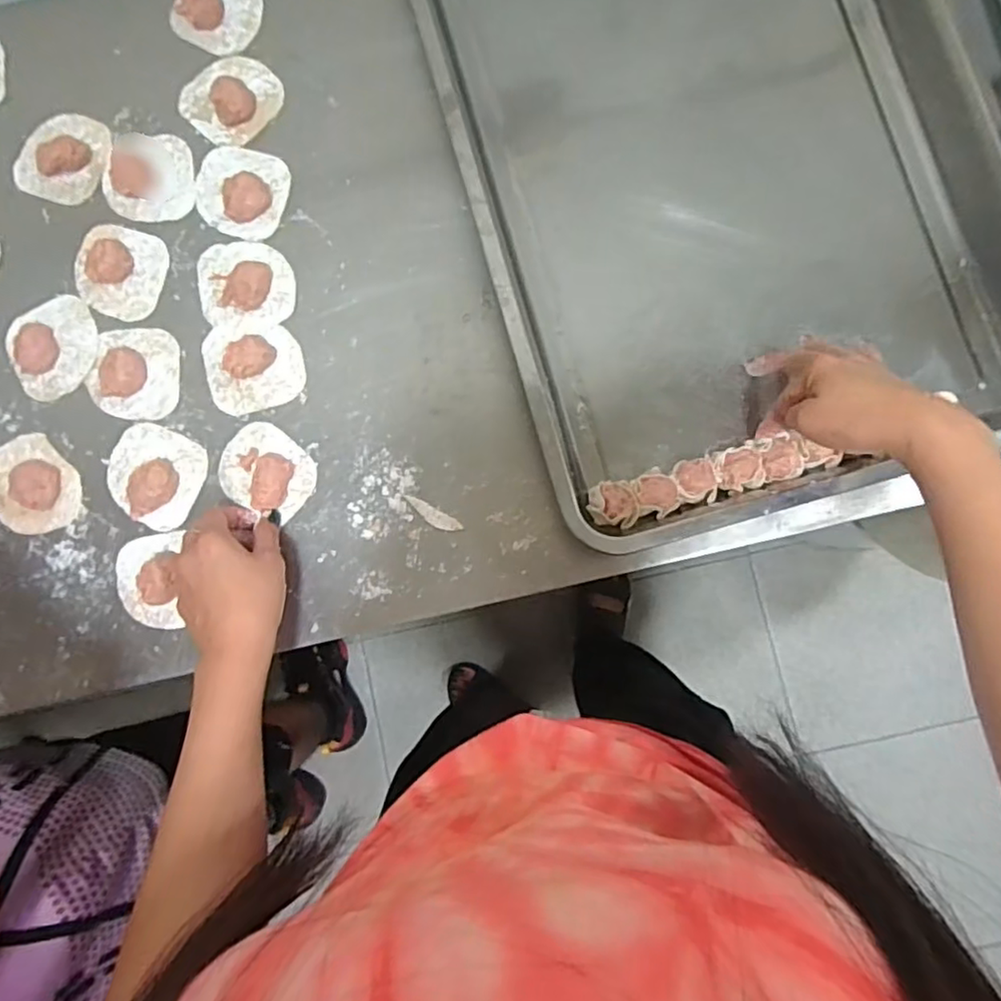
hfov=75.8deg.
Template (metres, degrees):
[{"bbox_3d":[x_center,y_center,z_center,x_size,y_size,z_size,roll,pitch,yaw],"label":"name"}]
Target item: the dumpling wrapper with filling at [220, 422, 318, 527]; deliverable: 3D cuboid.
[{"bbox_3d":[-0.187,-0.024,0.508,0.079,0.019,0.062,37,86,4],"label":"dumpling wrapper with filling"}]

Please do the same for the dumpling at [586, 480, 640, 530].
[{"bbox_3d":[0.085,0.003,0.489,0.037,0.032,0.033,9,85,2],"label":"dumpling"}]

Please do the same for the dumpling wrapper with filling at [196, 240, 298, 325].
[{"bbox_3d":[-0.210,-0.181,0.528,0.079,0.015,0.068,0,84,1],"label":"dumpling wrapper with filling"}]

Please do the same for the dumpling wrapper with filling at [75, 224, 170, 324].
[{"bbox_3d":[-0.319,-0.192,0.540,0.076,0.015,0.076,0,86,0],"label":"dumpling wrapper with filling"}]

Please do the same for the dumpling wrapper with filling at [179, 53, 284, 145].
[{"bbox_3d":[-0.230,-0.346,0.540,0.070,0.028,0.078,42,86,4],"label":"dumpling wrapper with filling"}]

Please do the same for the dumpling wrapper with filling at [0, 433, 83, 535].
[{"bbox_3d":[-0.382,-0.014,0.518,0.068,0.020,0.081,-23,84,-1],"label":"dumpling wrapper with filling"}]

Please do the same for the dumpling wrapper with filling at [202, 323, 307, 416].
[{"bbox_3d":[-0.202,-0.112,0.516,0.077,0.023,0.076,0,84,1],"label":"dumpling wrapper with filling"}]

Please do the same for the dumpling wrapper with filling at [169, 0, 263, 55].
[{"bbox_3d":[-0.243,-0.429,0.552,0.071,0.025,0.077,0,84,1],"label":"dumpling wrapper with filling"}]

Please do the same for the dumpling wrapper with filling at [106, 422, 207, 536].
[{"bbox_3d":[-0.280,-0.022,0.512,0.077,0.018,0.073,0,84,1],"label":"dumpling wrapper with filling"}]

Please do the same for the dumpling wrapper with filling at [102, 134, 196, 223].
[{"bbox_3d":[-0.298,-0.273,0.547,0.074,0.010,0.072,-6,84,0],"label":"dumpling wrapper with filling"}]

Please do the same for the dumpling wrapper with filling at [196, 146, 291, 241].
[{"bbox_3d":[-0.218,-0.261,0.535,0.076,0.017,0.079,9,85,2],"label":"dumpling wrapper with filling"}]

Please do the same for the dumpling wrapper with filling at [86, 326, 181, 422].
[{"bbox_3d":[-0.302,-0.106,0.521,0.073,0.020,0.077,2,84,1],"label":"dumpling wrapper with filling"}]

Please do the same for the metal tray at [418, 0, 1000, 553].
[{"bbox_3d":[0.163,-0.299,0.511,0.388,0.054,0.621,-15,84,-1],"label":"metal tray"}]

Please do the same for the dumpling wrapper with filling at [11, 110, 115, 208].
[{"bbox_3d":[-0.374,-0.294,0.549,0.072,0.011,0.079,0,84,1],"label":"dumpling wrapper with filling"}]

